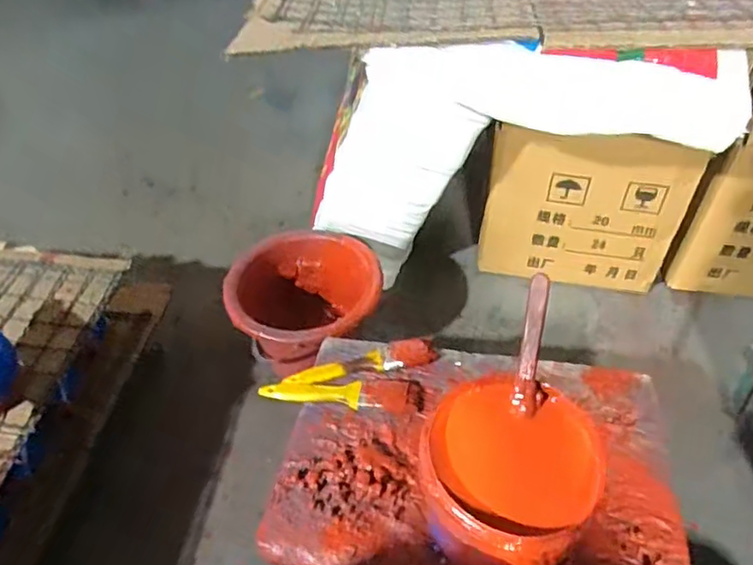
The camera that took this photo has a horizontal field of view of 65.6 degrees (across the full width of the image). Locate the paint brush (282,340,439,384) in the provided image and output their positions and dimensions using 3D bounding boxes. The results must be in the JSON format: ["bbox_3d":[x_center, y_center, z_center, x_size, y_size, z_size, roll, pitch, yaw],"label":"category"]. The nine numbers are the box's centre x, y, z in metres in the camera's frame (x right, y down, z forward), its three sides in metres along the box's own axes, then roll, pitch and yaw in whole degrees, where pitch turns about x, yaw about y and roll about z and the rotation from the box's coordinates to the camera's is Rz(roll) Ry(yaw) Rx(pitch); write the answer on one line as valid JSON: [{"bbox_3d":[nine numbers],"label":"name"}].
[{"bbox_3d":[-0.017,0.093,0.674,0.170,0.023,0.028,-9,46,-7],"label":"paint brush"}]

